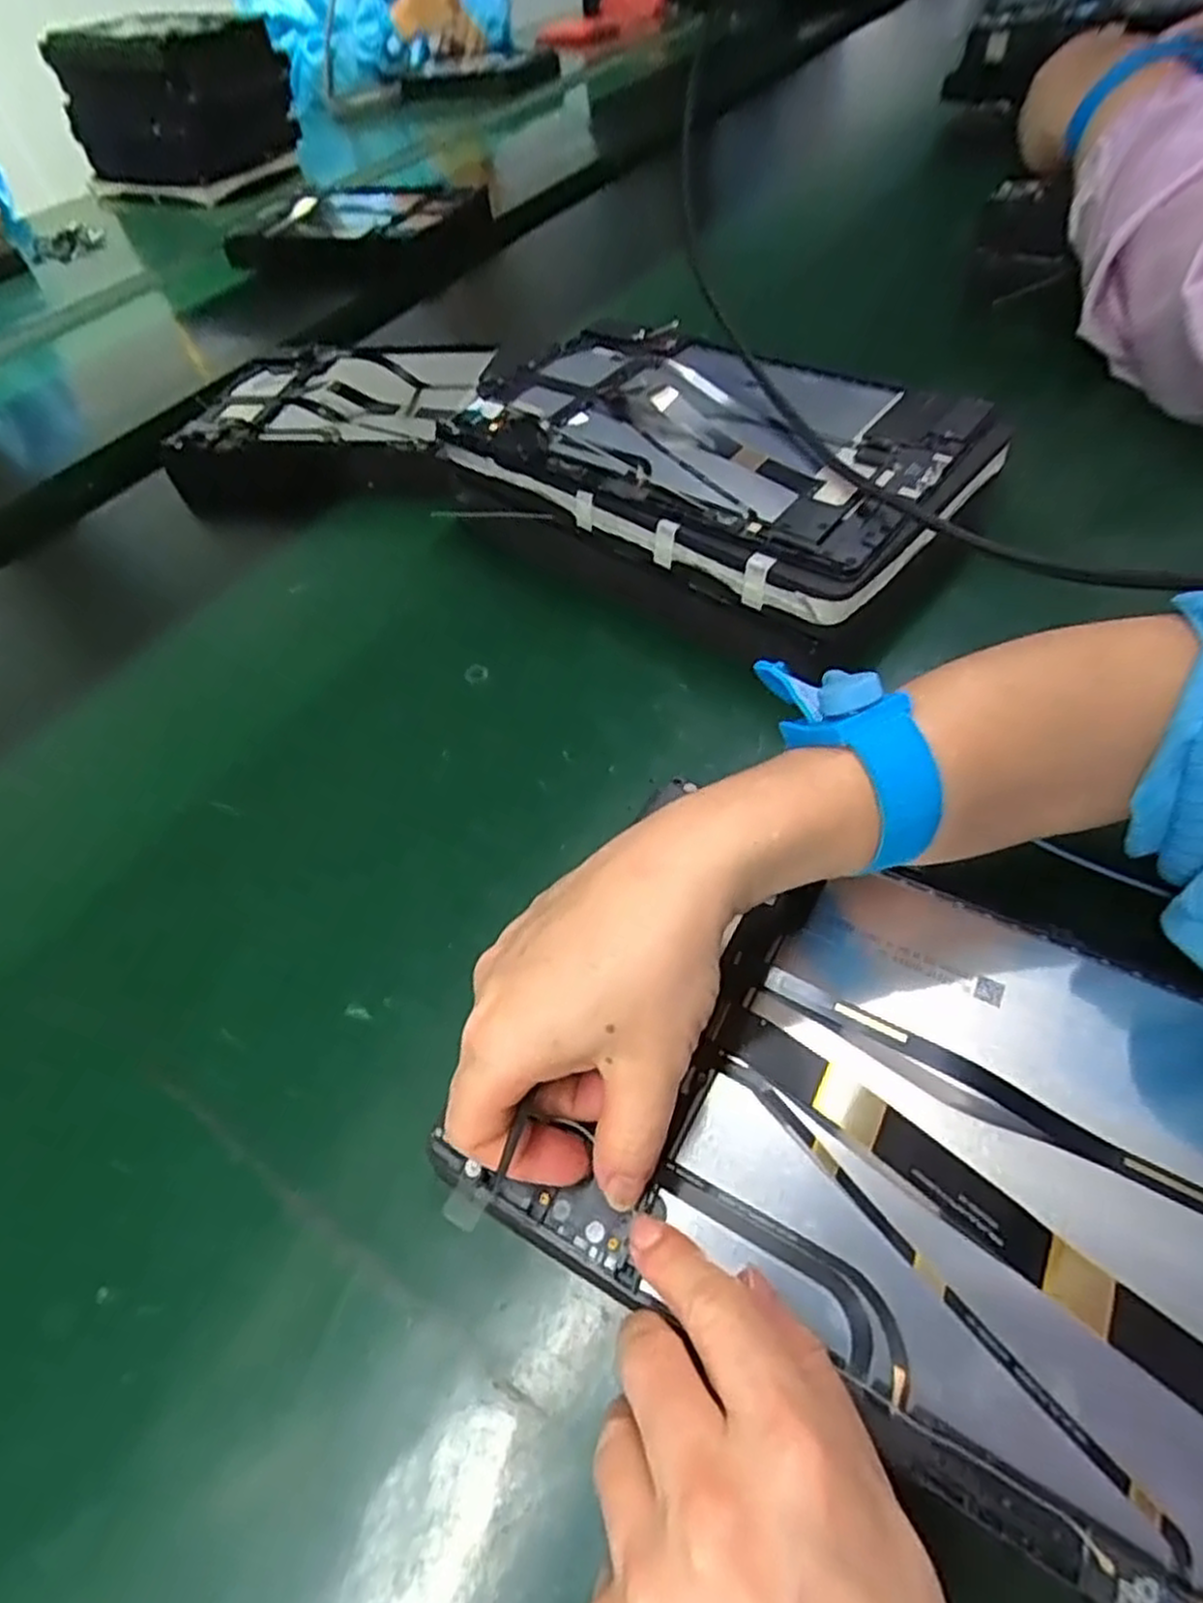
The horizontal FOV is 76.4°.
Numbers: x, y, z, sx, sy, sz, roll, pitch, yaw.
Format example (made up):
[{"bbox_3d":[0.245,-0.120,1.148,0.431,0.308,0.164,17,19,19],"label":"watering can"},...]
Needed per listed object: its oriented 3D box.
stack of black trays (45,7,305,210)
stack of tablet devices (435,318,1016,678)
[{"bbox_3d":[-0.485,-0.806,0.896,0.222,0.144,0.164,22,59,22],"label":"stack of black trays"},{"bbox_3d":[0.050,-0.165,0.396,0.263,0.067,0.165,29,62,26],"label":"stack of tablet devices"}]

